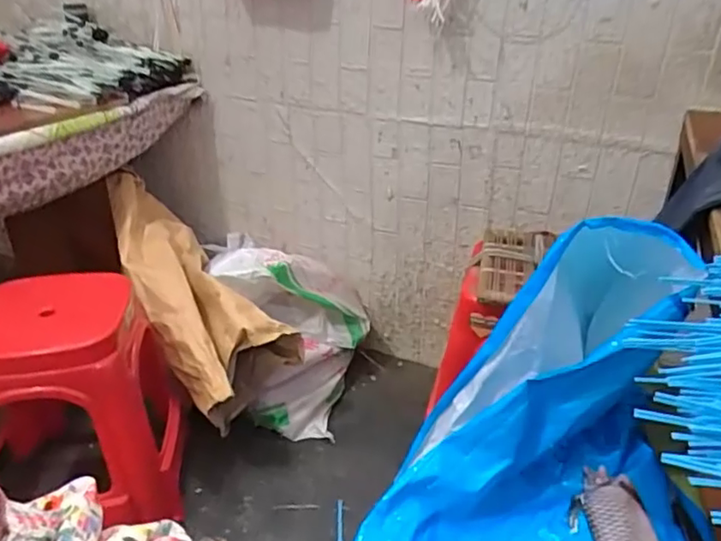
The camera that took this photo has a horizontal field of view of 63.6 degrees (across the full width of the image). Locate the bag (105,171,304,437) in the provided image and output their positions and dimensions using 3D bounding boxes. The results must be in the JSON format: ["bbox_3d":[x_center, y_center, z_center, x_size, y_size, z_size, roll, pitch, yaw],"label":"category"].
[{"bbox_3d":[-0.405,0.041,1.375,0.258,0.225,0.651,-21,56,-31],"label":"bag"}]

